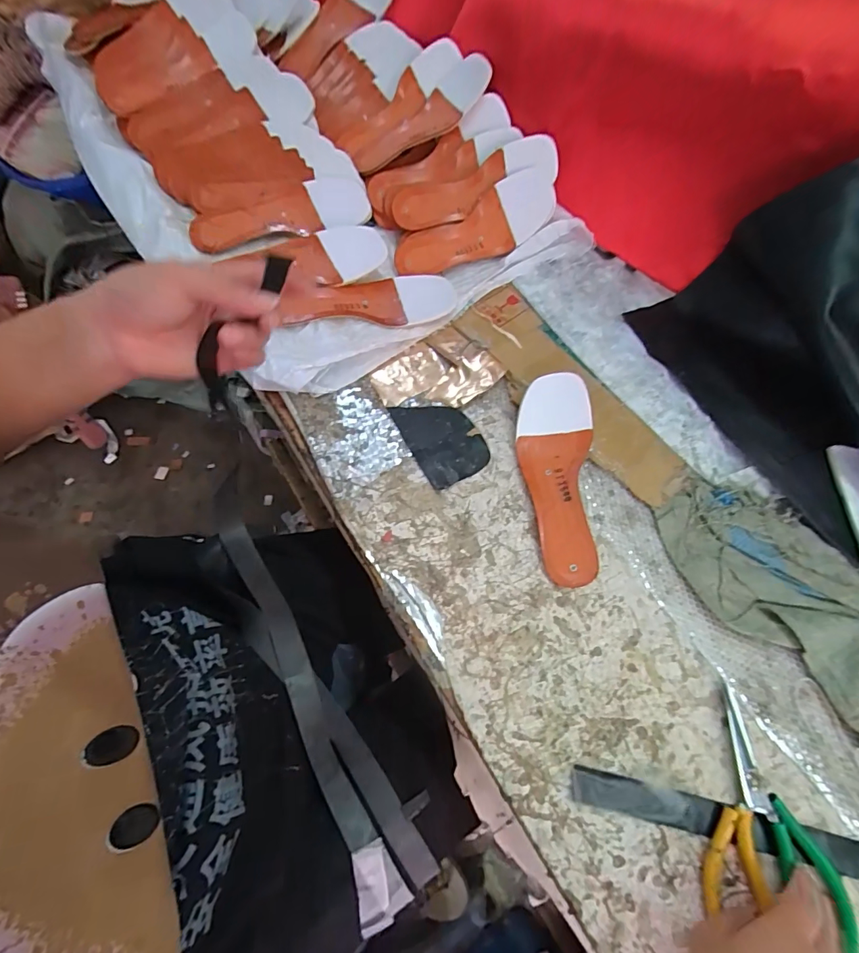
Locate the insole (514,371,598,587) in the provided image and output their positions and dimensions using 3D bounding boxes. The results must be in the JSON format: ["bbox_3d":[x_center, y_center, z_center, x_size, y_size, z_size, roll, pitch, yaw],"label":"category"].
[{"bbox_3d":[0.131,-0.004,0.461,0.077,0.032,0.217,7,64,-2],"label":"insole"}]

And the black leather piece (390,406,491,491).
[{"bbox_3d":[0.013,-0.044,0.488,0.075,0.004,0.108,-27,69,-14],"label":"black leather piece"}]

